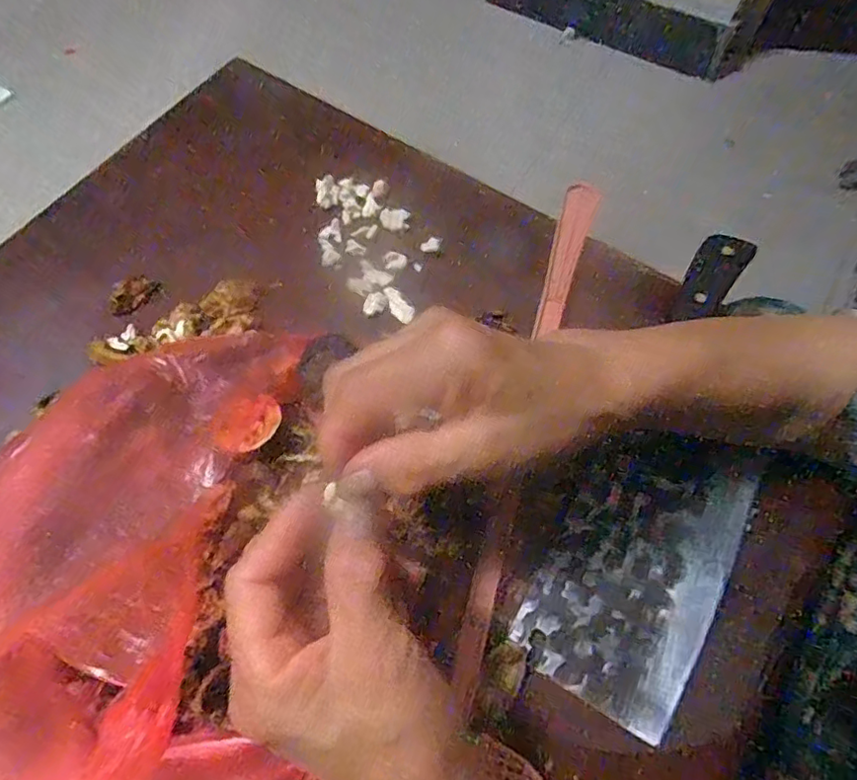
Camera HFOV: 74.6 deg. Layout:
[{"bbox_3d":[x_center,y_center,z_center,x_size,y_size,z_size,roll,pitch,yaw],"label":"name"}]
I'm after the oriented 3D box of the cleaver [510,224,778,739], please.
[{"bbox_3d":[0.152,0.037,0.335,0.089,0.029,0.294,27,68,12],"label":"cleaver"}]

